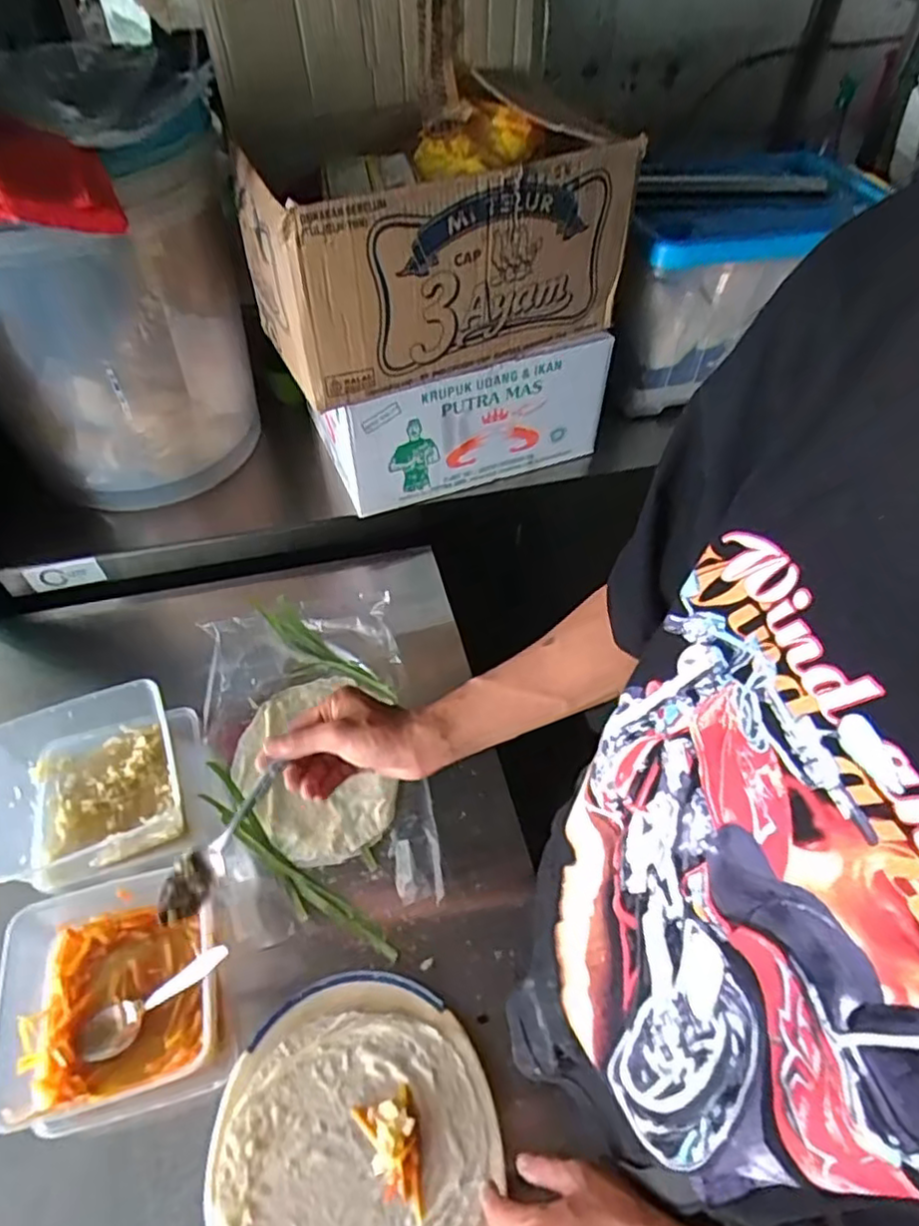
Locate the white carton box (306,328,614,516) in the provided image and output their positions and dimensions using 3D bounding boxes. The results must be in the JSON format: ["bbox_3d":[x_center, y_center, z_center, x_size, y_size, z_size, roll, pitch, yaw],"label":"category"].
[{"bbox_3d":[0.005,-0.290,0.923,0.379,0.184,0.142,-17,53,-14],"label":"white carton box"}]

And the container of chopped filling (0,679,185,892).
[{"bbox_3d":[-0.384,0.171,0.690,0.164,0.079,0.185,-17,53,-14],"label":"container of chopped filling"}]

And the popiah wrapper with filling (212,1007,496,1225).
[{"bbox_3d":[-0.083,0.425,0.518,0.196,0.016,0.200,0,51,0],"label":"popiah wrapper with filling"}]

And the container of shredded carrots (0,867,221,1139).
[{"bbox_3d":[-0.300,0.324,0.564,0.168,0.069,0.162,-15,53,-12],"label":"container of shredded carrots"}]

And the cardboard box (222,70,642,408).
[{"bbox_3d":[-0.043,-0.453,0.796,0.415,0.208,0.270,-23,55,-18],"label":"cardboard box"}]

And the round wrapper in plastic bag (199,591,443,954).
[{"bbox_3d":[-0.162,0.148,0.739,0.223,0.033,0.371,-11,52,-9],"label":"round wrapper in plastic bag"}]

